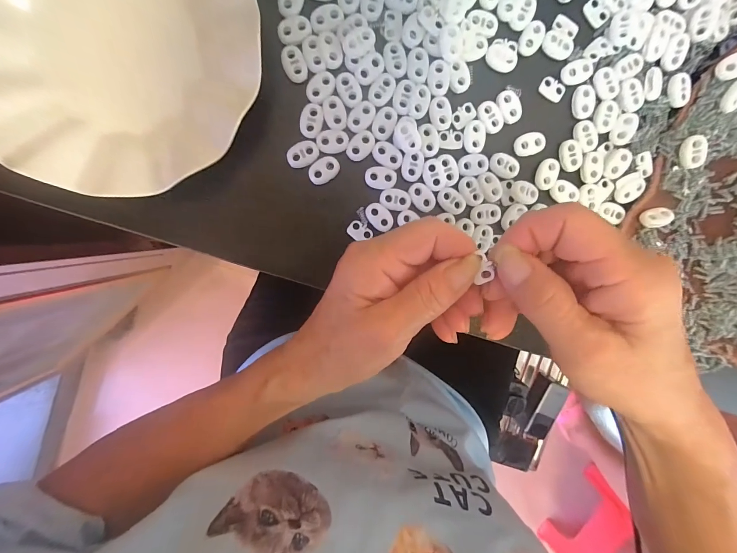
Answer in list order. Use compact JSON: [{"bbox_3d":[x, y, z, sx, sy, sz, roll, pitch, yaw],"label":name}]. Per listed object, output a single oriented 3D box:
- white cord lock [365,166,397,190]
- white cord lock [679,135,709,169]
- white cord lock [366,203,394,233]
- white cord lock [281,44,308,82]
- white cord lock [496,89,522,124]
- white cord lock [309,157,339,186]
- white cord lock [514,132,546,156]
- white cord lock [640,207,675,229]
[{"bbox_3d":[0.009,-0.071,0.231,0.022,0.004,0.015,4,98,-5],"label":"white cord lock"},{"bbox_3d":[0.236,-0.090,0.234,0.013,0.012,0.022,-10,99,-3],"label":"white cord lock"},{"bbox_3d":[0.008,-0.043,0.234,0.022,0.004,0.017,43,93,-9],"label":"white cord lock"},{"bbox_3d":[-0.050,-0.142,0.214,0.014,0.004,0.022,-22,100,-1],"label":"white cord lock"},{"bbox_3d":[0.101,-0.122,0.230,0.016,0.004,0.023,-34,100,1],"label":"white cord lock"},{"bbox_3d":[-0.031,-0.075,0.225,0.023,0.004,0.016,-30,100,0],"label":"white cord lock"},{"bbox_3d":[0.118,-0.097,0.235,0.022,0.004,0.016,-12,100,-3],"label":"white cord lock"},{"bbox_3d":[0.217,-0.044,0.242,0.022,0.004,0.014,-11,84,7],"label":"white cord lock"}]

